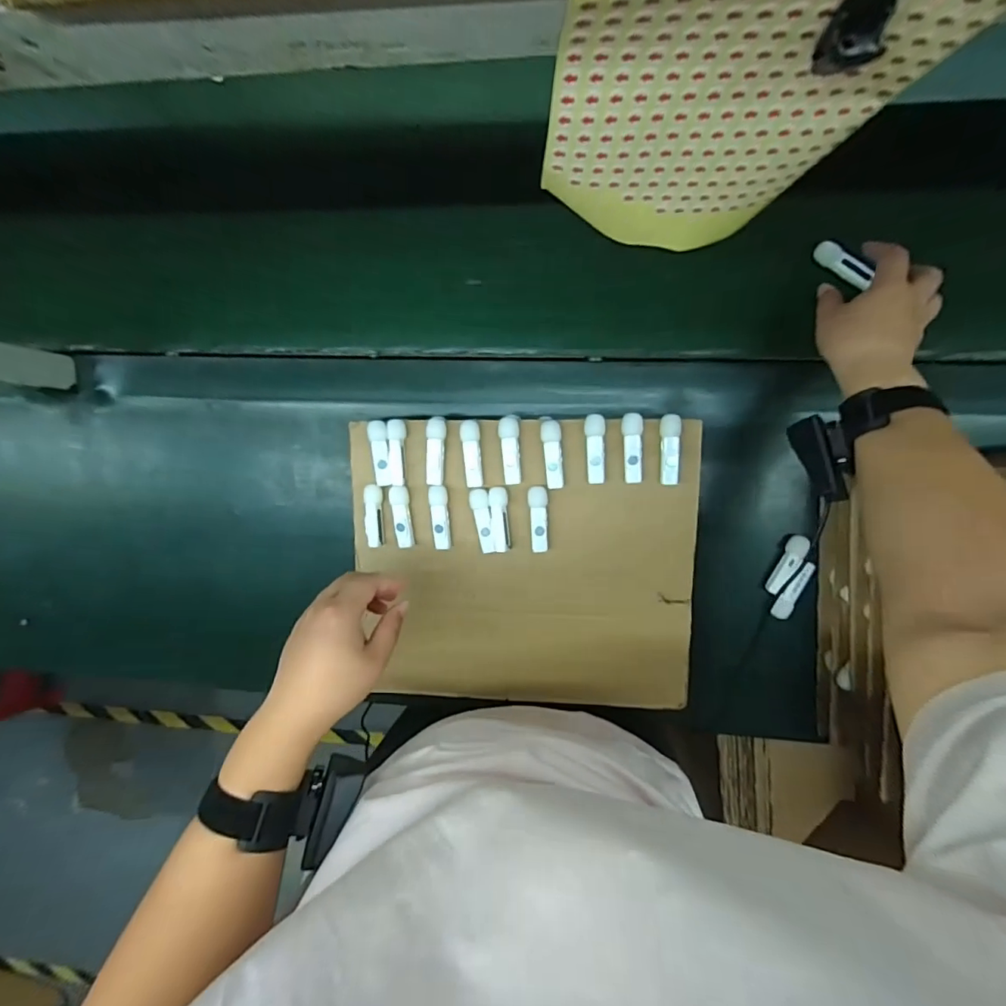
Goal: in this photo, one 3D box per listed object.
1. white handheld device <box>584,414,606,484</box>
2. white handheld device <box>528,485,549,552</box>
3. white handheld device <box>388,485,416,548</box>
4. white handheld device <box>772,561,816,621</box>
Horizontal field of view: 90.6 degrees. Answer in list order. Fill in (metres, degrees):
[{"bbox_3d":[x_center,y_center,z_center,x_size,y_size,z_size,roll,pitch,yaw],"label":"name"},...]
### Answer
[{"bbox_3d":[0.089,-0.052,0.481,0.019,0.009,0.066,0,95,7],"label":"white handheld device"},{"bbox_3d":[0.036,0.016,0.501,0.019,0.012,0.065,0,95,7],"label":"white handheld device"},{"bbox_3d":[-0.104,0.014,0.513,0.019,0.010,0.064,-6,94,7],"label":"white handheld device"},{"bbox_3d":[0.304,0.091,0.520,0.019,0.015,0.066,33,98,3],"label":"white handheld device"}]

